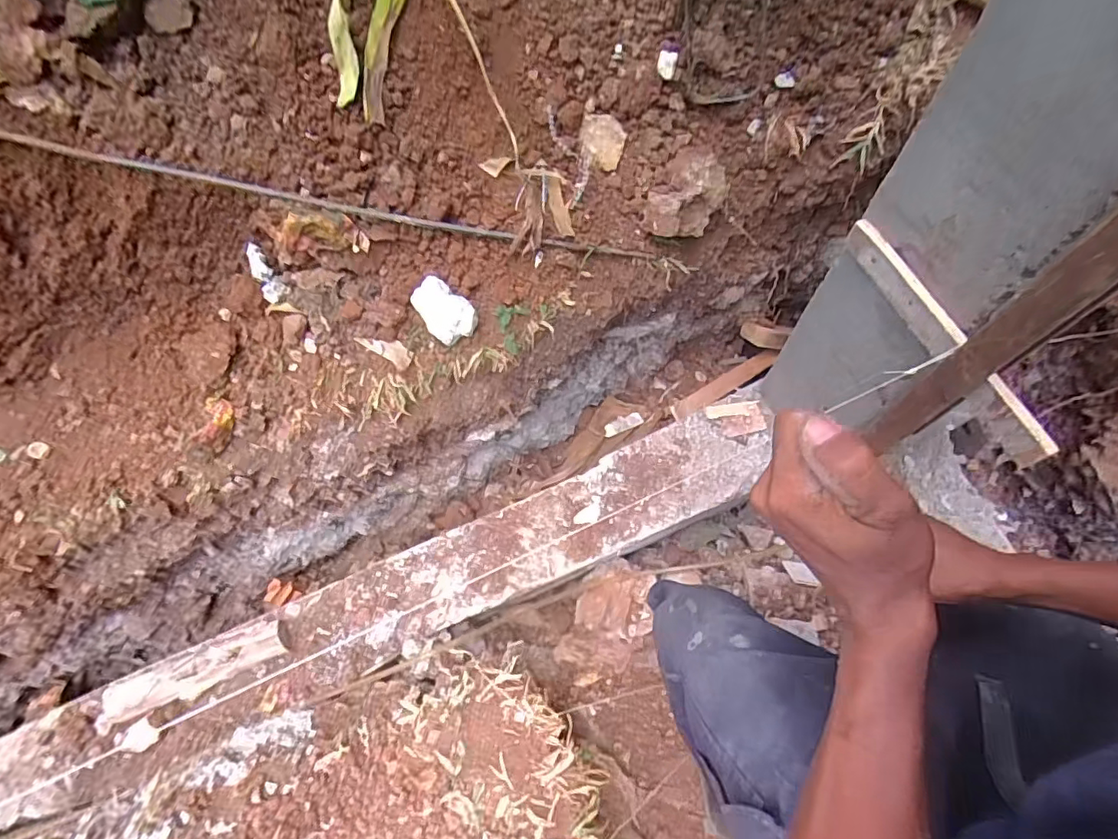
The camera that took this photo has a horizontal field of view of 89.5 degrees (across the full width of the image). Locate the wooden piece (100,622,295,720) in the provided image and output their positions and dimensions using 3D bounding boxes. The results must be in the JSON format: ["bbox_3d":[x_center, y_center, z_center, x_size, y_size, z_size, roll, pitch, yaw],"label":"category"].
[{"bbox_3d":[-0.597,0.413,0.917,0.287,0.033,0.062,-21,67,-5],"label":"wooden piece"}]

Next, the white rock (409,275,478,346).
[{"bbox_3d":[-0.176,-0.169,0.862,0.071,0.031,0.106,-40,96,3],"label":"white rock"}]

